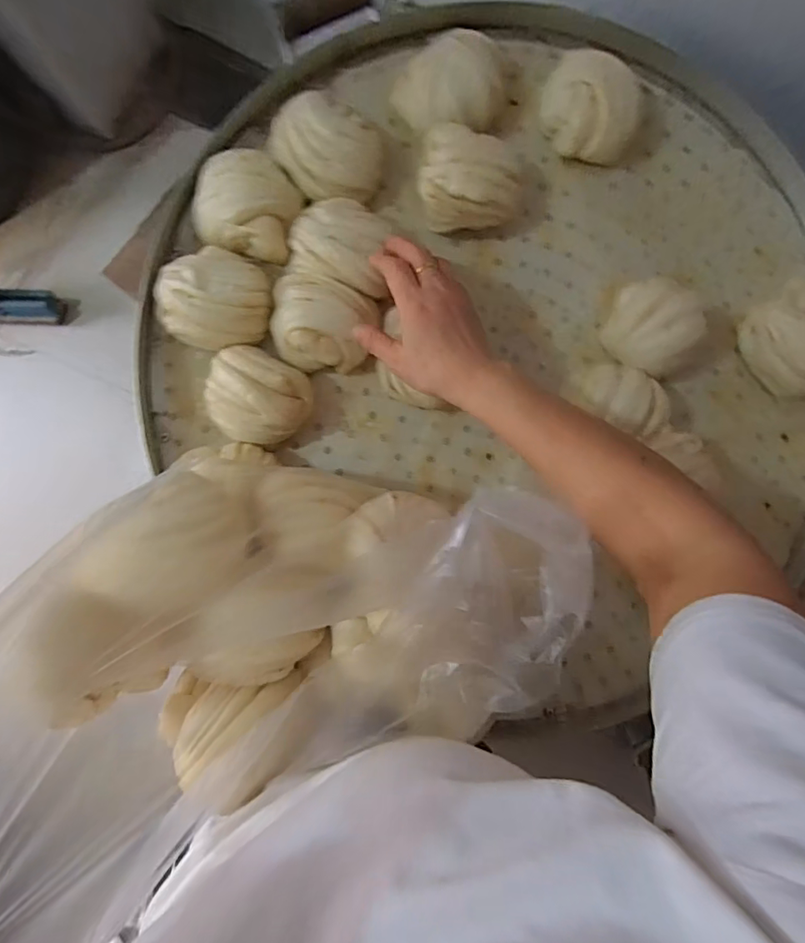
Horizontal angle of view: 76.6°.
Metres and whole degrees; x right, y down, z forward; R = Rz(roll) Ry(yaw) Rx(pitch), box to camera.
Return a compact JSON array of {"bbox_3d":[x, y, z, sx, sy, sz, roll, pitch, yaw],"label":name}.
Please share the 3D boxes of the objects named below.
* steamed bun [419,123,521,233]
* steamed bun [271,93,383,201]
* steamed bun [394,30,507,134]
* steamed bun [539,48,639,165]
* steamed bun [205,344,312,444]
[{"bbox_3d":[0.065,-0.279,0.492,0.097,0.062,0.088,-2,88,-3],"label":"steamed bun"},{"bbox_3d":[-0.075,-0.308,0.495,0.105,0.060,0.085,15,88,-2],"label":"steamed bun"},{"bbox_3d":[0.050,-0.373,0.497,0.109,0.051,0.090,-29,90,-3],"label":"steamed bun"},{"bbox_3d":[0.184,-0.353,0.502,0.102,0.053,0.077,32,87,-1],"label":"steamed bun"},{"bbox_3d":[-0.137,-0.069,0.483,0.092,0.056,0.083,26,87,-2],"label":"steamed bun"}]

